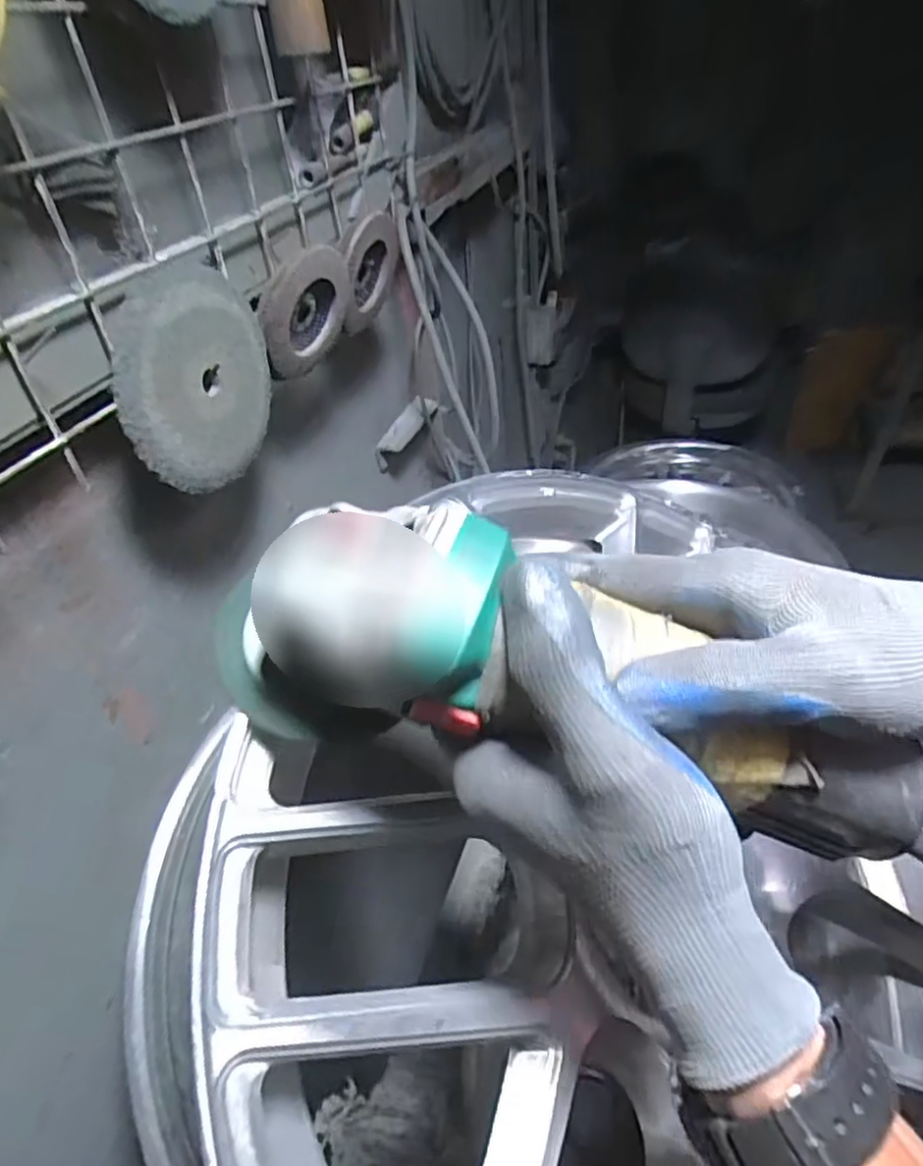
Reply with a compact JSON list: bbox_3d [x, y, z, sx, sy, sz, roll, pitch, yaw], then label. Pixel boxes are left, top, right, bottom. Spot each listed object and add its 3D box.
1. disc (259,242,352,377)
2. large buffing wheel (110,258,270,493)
[{"bbox_3d":[-0.113,-0.196,0.486,0.014,0.094,0.087,30,83,13],"label":"disc"},{"bbox_3d":[-0.159,-0.125,0.408,0.018,0.119,0.122,6,40,15],"label":"large buffing wheel"}]

